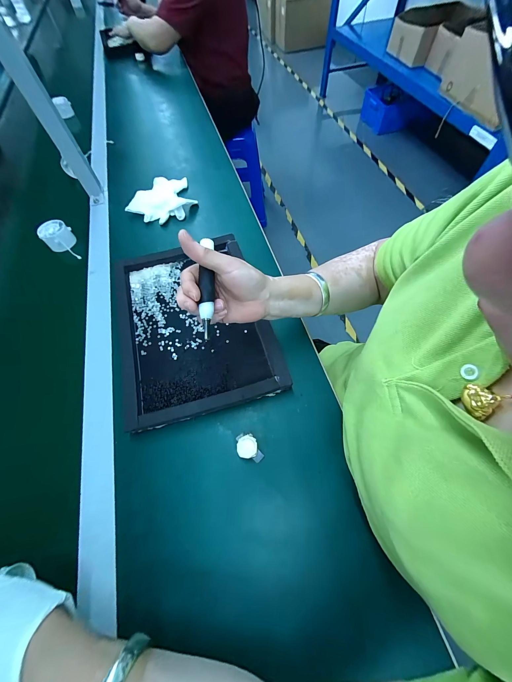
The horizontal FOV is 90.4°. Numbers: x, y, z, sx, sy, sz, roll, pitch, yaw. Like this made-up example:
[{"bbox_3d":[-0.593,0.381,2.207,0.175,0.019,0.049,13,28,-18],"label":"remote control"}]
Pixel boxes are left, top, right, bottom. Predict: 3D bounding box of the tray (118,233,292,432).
[{"bbox_3d":[-0.101,-0.033,0.390,0.219,0.021,0.293,-17,61,-6],"label":"tray"}]

